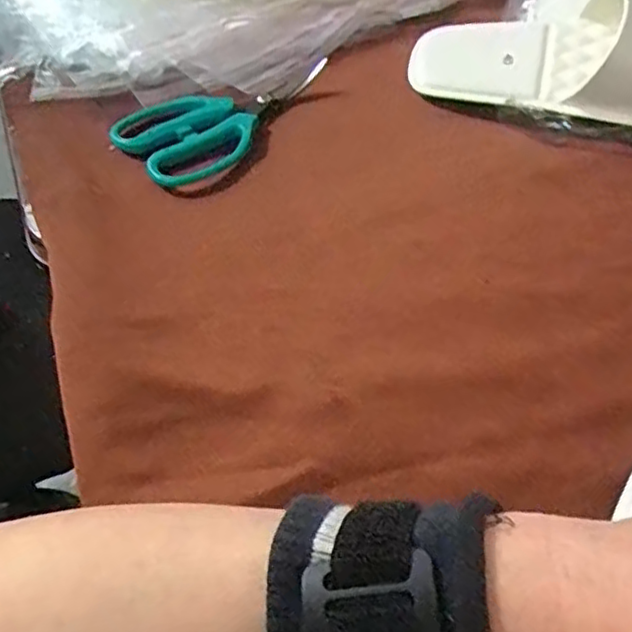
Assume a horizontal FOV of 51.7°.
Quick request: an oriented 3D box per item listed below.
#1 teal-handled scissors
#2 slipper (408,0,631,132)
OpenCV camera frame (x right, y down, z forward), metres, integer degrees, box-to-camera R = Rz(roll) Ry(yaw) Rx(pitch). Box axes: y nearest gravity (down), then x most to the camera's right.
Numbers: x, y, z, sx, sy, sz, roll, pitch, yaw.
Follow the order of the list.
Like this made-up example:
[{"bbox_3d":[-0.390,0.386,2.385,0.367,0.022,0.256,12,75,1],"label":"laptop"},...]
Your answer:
[{"bbox_3d":[-0.051,-0.133,0.427,0.157,0.008,0.072,-32,55,-26],"label":"teal-handled scissors"},{"bbox_3d":[0.175,-0.167,0.414,0.223,0.076,0.085,13,49,11],"label":"slipper"}]

